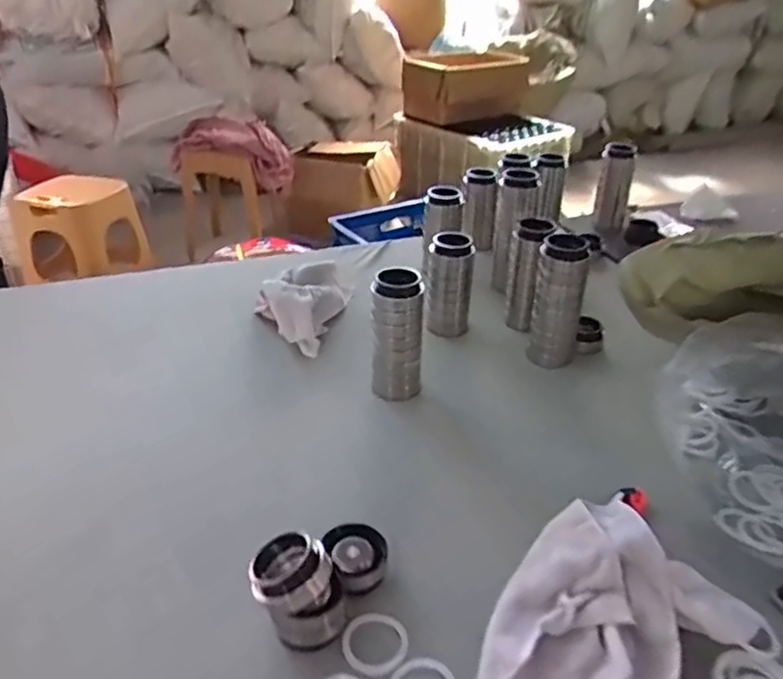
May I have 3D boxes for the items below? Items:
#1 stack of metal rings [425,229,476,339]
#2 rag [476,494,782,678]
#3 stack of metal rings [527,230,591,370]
[{"bbox_3d":[0.092,-0.088,1.085,0.074,0.164,0.060,3,31,3],"label":"stack of metal rings"},{"bbox_3d":[0.183,0.240,0.634,0.283,0.046,0.204,-12,33,-21],"label":"rag"},{"bbox_3d":[0.243,-0.056,1.001,0.072,0.198,0.060,8,31,11],"label":"stack of metal rings"}]

